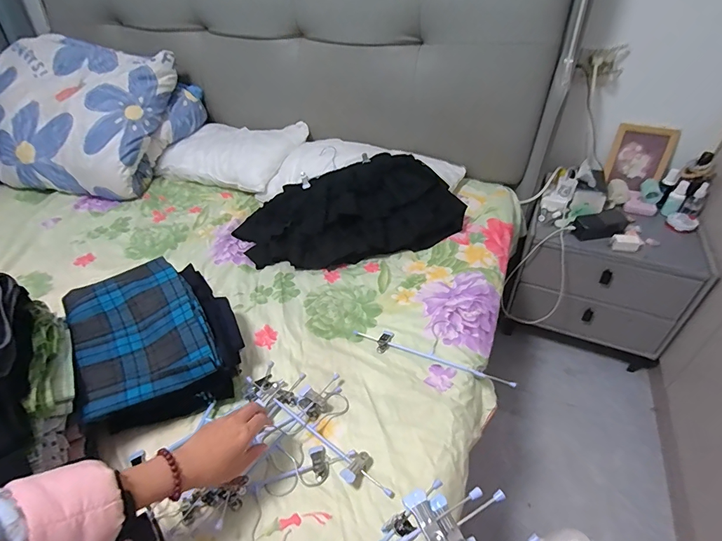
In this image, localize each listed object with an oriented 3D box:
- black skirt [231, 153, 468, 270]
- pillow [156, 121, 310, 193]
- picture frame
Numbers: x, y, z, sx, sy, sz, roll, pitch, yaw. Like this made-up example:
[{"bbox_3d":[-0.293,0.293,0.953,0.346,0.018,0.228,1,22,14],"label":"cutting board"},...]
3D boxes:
[{"bbox_3d":[-0.037,-0.166,1.010,0.569,0.136,0.295,-8,42,-6],"label":"black skirt"},{"bbox_3d":[-0.405,-0.368,1.278,0.411,0.116,0.271,14,44,17],"label":"pillow"},{"bbox_3d":[0.814,-0.331,1.159,0.147,0.169,0.012,18,19,22],"label":"picture frame"}]

